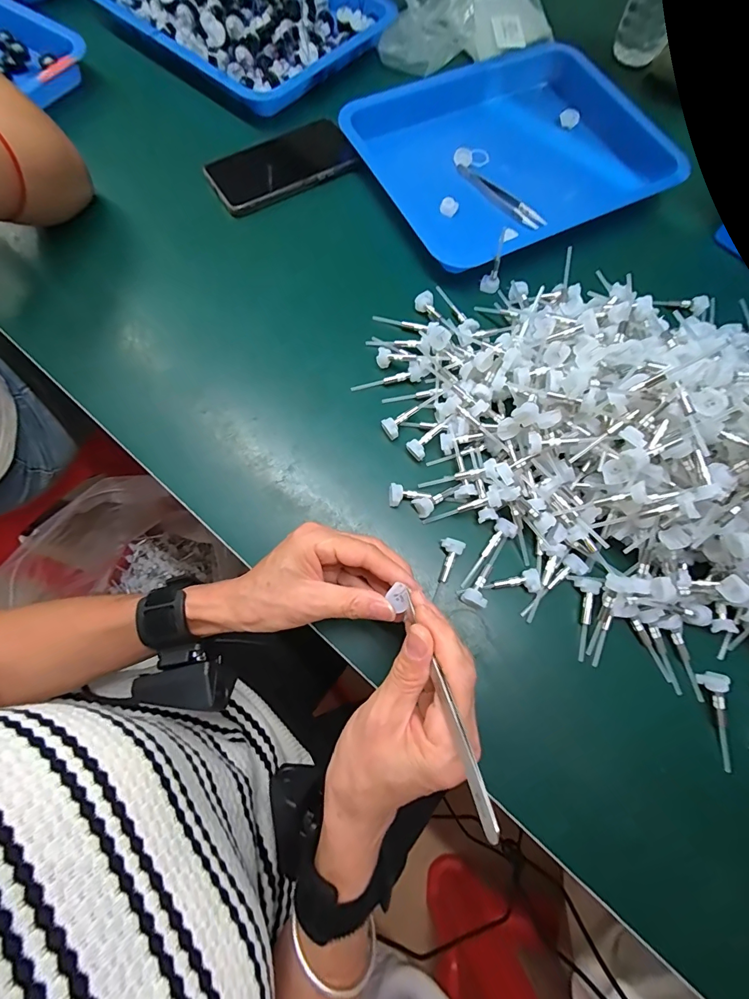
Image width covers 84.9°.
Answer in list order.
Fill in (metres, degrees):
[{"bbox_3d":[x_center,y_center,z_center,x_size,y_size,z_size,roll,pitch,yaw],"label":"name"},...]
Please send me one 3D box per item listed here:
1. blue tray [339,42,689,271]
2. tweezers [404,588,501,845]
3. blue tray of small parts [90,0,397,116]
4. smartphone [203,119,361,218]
[{"bbox_3d":[0.159,-0.403,0.461,0.321,0.034,0.256,-29,76,-10],"label":"blue tray"},{"bbox_3d":[0.036,0.105,0.222,0.008,0.018,0.133,-17,39,-5],"label":"tweezers"},{"bbox_3d":[-0.172,-0.630,0.527,0.323,0.041,0.255,39,76,9],"label":"blue tray of small parts"},{"bbox_3d":[-0.105,-0.378,0.460,0.160,0.011,0.086,-26,76,-9],"label":"smartphone"}]

